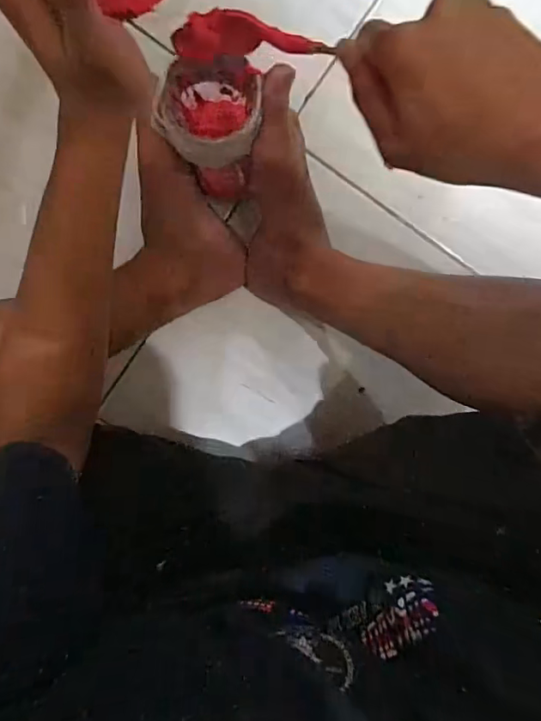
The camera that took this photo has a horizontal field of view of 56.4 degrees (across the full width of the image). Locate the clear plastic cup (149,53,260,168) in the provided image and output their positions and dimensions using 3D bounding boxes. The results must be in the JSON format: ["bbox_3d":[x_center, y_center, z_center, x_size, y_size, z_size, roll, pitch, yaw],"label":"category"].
[{"bbox_3d":[-0.048,-0.211,0.450,0.082,0.093,0.080,0,93,0],"label":"clear plastic cup"}]

